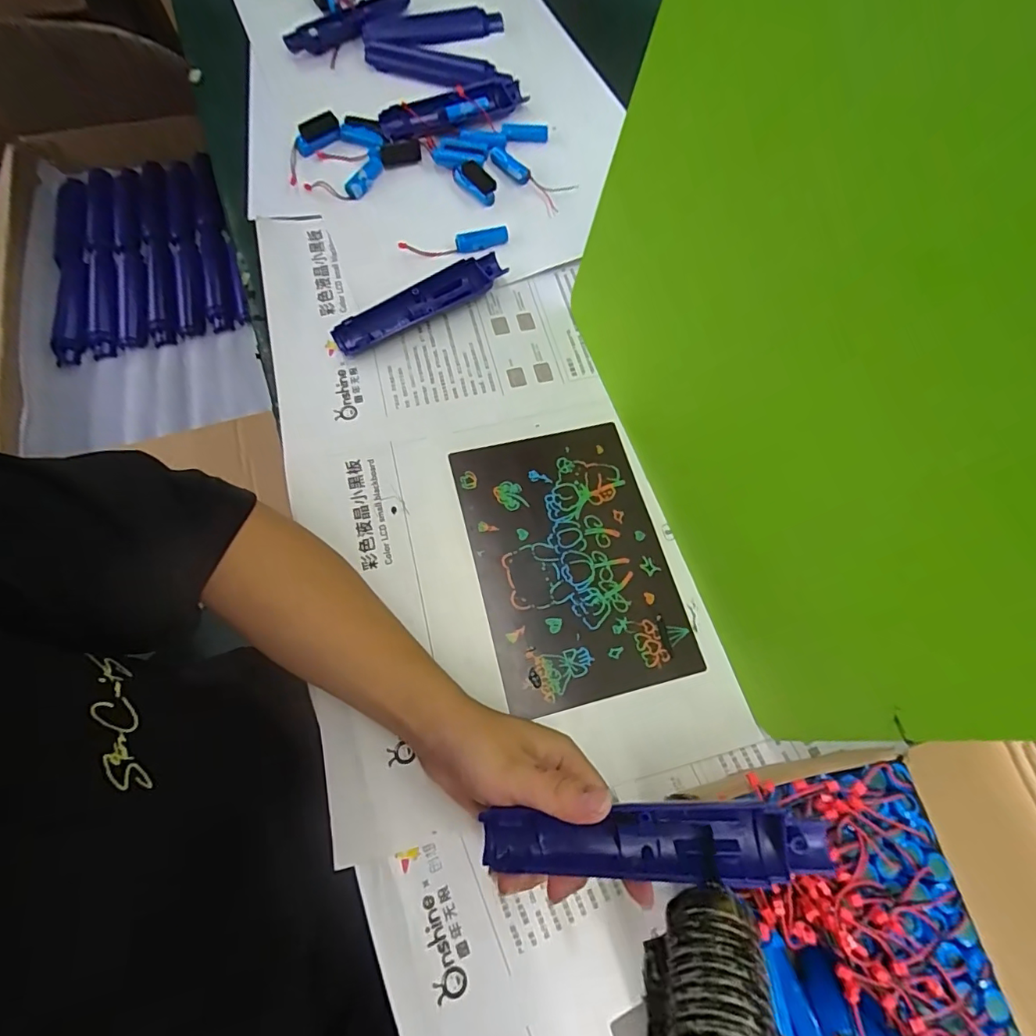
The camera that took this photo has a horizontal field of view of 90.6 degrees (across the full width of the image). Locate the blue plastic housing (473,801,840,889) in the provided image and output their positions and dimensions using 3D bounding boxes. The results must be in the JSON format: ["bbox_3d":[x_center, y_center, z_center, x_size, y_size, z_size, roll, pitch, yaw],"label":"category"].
[{"bbox_3d":[0.065,0.164,0.259,0.166,0.023,0.036,-4,68,8],"label":"blue plastic housing"}]

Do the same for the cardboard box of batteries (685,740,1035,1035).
[{"bbox_3d":[0.261,0.227,0.304,0.299,0.077,0.176,-8,69,-5],"label":"cardboard box of batteries"}]

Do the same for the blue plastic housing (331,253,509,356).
[{"bbox_3d":[-0.089,-0.194,0.469,0.164,0.022,0.034,-31,73,-13],"label":"blue plastic housing"}]

